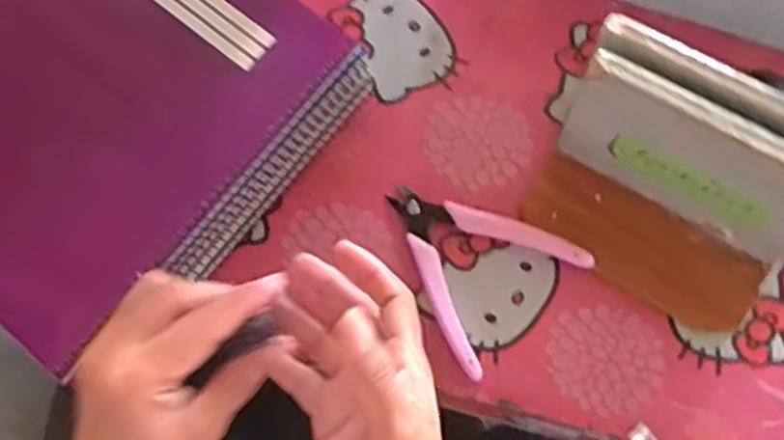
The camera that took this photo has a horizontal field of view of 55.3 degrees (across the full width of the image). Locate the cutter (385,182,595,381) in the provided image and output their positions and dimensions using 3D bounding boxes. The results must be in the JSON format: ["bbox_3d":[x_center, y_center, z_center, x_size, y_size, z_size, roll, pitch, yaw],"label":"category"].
[{"bbox_3d":[0.046,0.019,0.455,0.096,0.020,0.114,-41,77,-8],"label":"cutter"}]

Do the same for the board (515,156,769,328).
[{"bbox_3d":[0.149,0.015,0.455,0.141,0.016,0.053,32,78,10],"label":"board"}]

